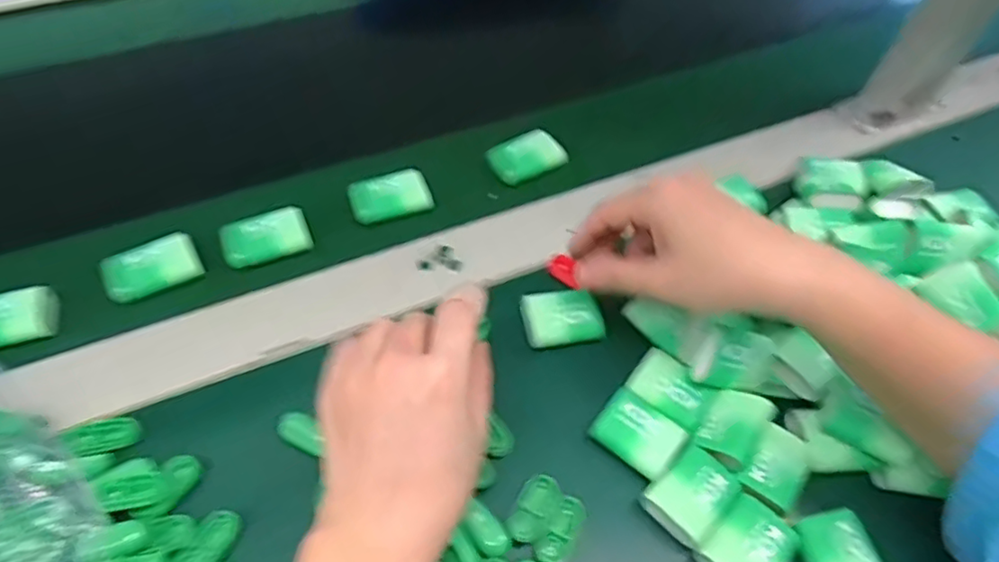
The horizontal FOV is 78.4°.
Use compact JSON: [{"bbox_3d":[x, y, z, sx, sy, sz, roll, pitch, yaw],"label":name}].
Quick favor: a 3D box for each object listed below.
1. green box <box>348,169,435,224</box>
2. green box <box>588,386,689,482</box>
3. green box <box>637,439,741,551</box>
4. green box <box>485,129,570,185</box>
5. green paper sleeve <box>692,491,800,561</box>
[{"bbox_3d":[-0.077,-0.059,0.431,0.054,0.013,0.030,-14,57,-13],"label":"green box"},{"bbox_3d":[0.076,0.085,0.339,0.044,0.018,0.034,35,60,20],"label":"green box"},{"bbox_3d":[0.100,0.114,0.323,0.045,0.023,0.036,-36,64,-25],"label":"green box"},{"bbox_3d":[0.021,-0.095,0.465,0.052,0.013,0.036,-22,59,-18],"label":"green box"},{"bbox_3d":[0.123,0.137,0.310,0.048,0.023,0.034,-37,64,-25],"label":"green paper sleeve"}]

